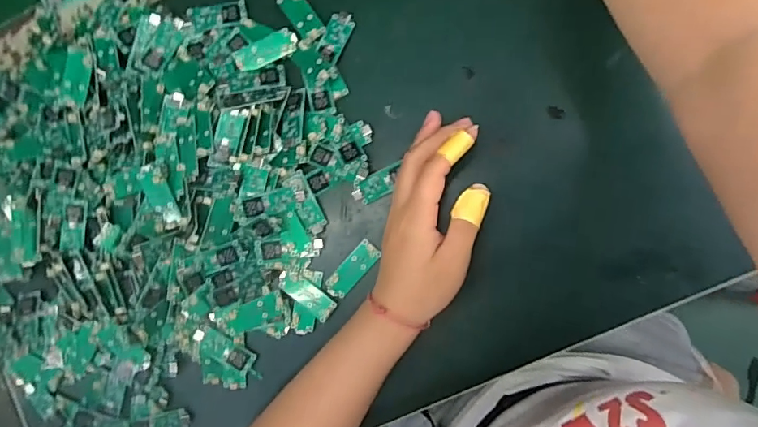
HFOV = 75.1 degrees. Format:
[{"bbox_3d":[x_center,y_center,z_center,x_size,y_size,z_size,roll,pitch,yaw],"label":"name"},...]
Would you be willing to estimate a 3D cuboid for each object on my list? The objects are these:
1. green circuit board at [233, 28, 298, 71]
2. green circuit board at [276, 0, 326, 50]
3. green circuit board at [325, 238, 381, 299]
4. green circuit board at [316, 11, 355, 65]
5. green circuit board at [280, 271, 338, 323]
[{"bbox_3d":[-0.091,-0.132,0.397,0.052,0.005,0.022,-26,86,6],"label":"green circuit board"},{"bbox_3d":[-0.065,-0.161,0.399,0.025,0.004,0.051,-35,85,6],"label":"green circuit board"},{"bbox_3d":[-0.020,0.045,0.391,0.019,0.006,0.050,40,94,6],"label":"green circuit board"},{"bbox_3d":[-0.035,-0.141,0.395,0.019,0.004,0.044,26,83,-5],"label":"green circuit board"},{"bbox_3d":[-0.055,0.064,0.389,0.046,0.005,0.019,43,94,6],"label":"green circuit board"}]

